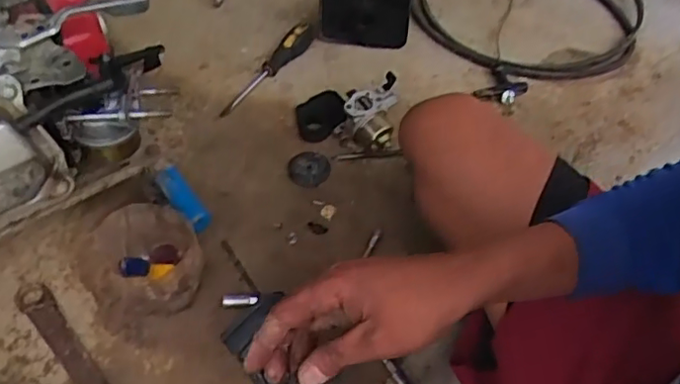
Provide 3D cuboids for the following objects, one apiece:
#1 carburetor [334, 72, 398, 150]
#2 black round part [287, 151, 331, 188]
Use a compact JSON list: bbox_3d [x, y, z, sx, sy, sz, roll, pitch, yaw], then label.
[{"bbox_3d":[0.035,-0.107,0.804,0.076,0.054,0.090,9,51,5],"label":"carburetor"},{"bbox_3d":[-0.040,-0.031,0.782,0.054,0.011,0.058,0,50,0],"label":"black round part"}]

